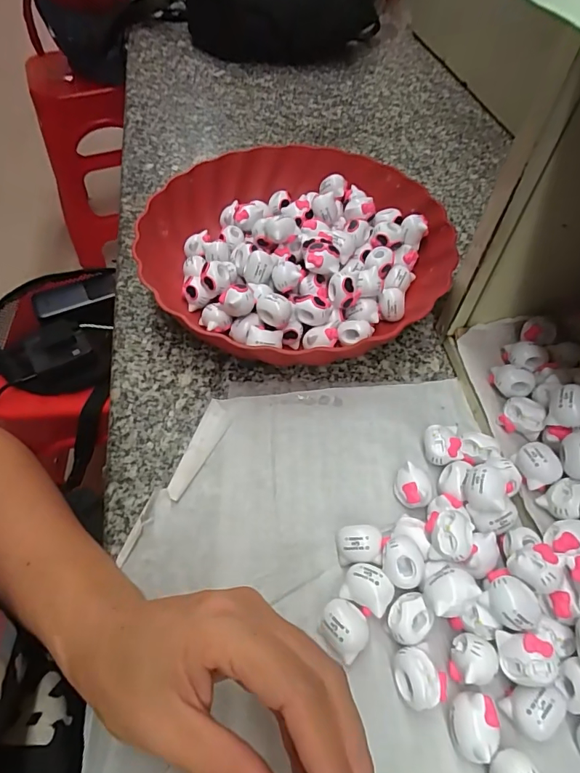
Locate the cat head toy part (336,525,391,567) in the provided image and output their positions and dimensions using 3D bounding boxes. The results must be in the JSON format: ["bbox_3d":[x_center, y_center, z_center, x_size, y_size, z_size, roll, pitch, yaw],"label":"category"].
[{"bbox_3d":[0.039,0.088,0.246,0.027,0.019,0.019,1,55,2],"label":"cat head toy part"}]

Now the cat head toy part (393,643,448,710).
[{"bbox_3d":[0.060,0.139,0.214,0.023,0.017,0.025,0,55,1],"label":"cat head toy part"}]

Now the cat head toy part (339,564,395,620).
[{"bbox_3d":[0.040,0.106,0.233,0.025,0.020,0.021,31,61,20],"label":"cat head toy part"}]

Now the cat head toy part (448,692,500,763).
[{"bbox_3d":[0.082,0.153,0.203,0.018,0.020,0.024,4,56,3],"label":"cat head toy part"}]

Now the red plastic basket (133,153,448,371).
[{"bbox_3d":[0.004,-0.112,0.369,0.226,0.052,0.240,0,55,1],"label":"red plastic basket"}]

